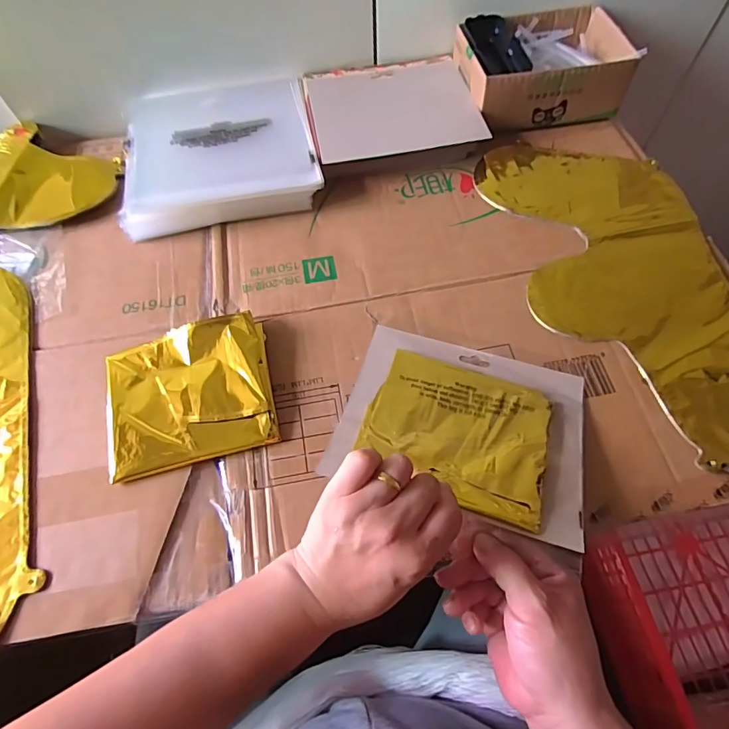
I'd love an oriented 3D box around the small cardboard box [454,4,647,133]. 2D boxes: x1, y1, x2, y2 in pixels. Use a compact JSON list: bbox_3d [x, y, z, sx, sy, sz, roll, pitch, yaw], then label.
[{"bbox_3d":[0.215,-0.365,0.565,0.189,0.069,0.140,-7,61,-1],"label":"small cardboard box"}]

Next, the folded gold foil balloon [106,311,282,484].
[{"bbox_3d":[-0.154,0.024,0.398,0.141,0.030,0.118,-14,61,-5],"label":"folded gold foil balloon"}]

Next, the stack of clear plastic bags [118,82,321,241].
[{"bbox_3d":[-0.176,-0.264,0.551,0.222,0.039,0.244,-15,62,-6],"label":"stack of clear plastic bags"}]

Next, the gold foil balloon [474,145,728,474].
[{"bbox_3d":[0.260,-0.076,0.442,0.196,0.012,0.421,-8,61,-2],"label":"gold foil balloon"}]

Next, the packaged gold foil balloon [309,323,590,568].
[{"bbox_3d":[0.079,0.051,0.374,0.196,0.018,0.177,13,50,11],"label":"packaged gold foil balloon"}]

